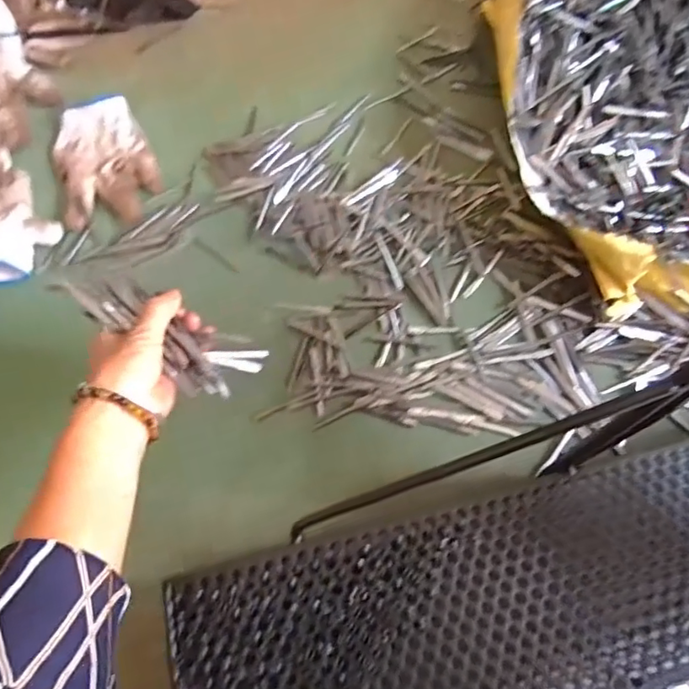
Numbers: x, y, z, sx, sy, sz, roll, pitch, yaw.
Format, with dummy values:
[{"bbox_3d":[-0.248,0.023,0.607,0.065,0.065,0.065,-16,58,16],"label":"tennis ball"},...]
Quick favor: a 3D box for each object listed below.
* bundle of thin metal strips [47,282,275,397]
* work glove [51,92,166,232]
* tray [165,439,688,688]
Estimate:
[{"bbox_3d":[-0.143,-0.008,0.427,0.163,0.028,0.060,31,68,-16],"label":"bundle of thin metal strips"},{"bbox_3d":[-0.278,-0.216,0.624,0.109,0.015,0.176,-19,65,-7],"label":"work glove"},{"bbox_3d":[0.163,0.159,0.366,0.553,0.026,0.139,-14,66,-3],"label":"tray"}]

